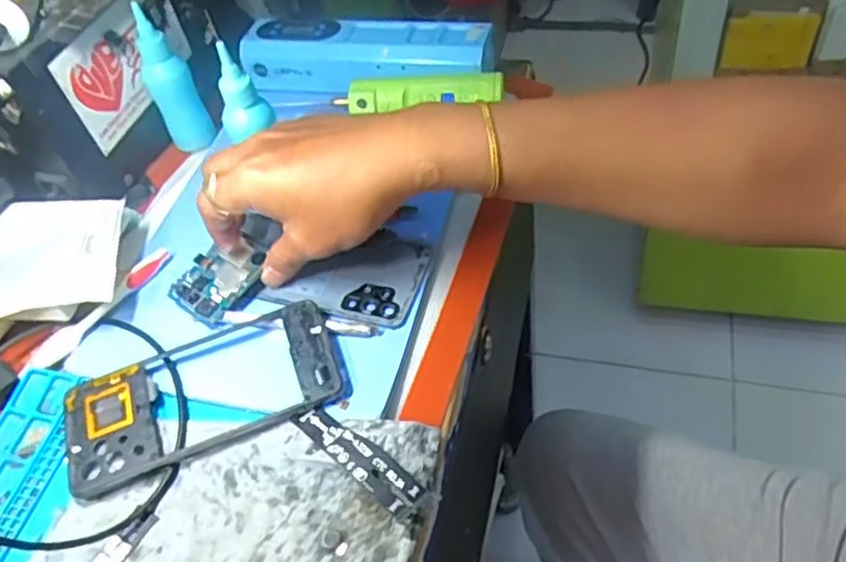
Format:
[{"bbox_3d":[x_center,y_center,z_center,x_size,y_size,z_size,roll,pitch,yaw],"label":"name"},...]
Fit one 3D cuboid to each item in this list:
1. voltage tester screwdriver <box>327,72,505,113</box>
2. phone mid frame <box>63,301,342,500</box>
[{"bbox_3d":[-0.005,-0.146,0.539,0.132,0.025,0.023,-5,49,6],"label":"voltage tester screwdriver"},{"bbox_3d":[-0.127,0.065,0.404,0.155,0.014,0.077,-22,55,-7],"label":"phone mid frame"}]

